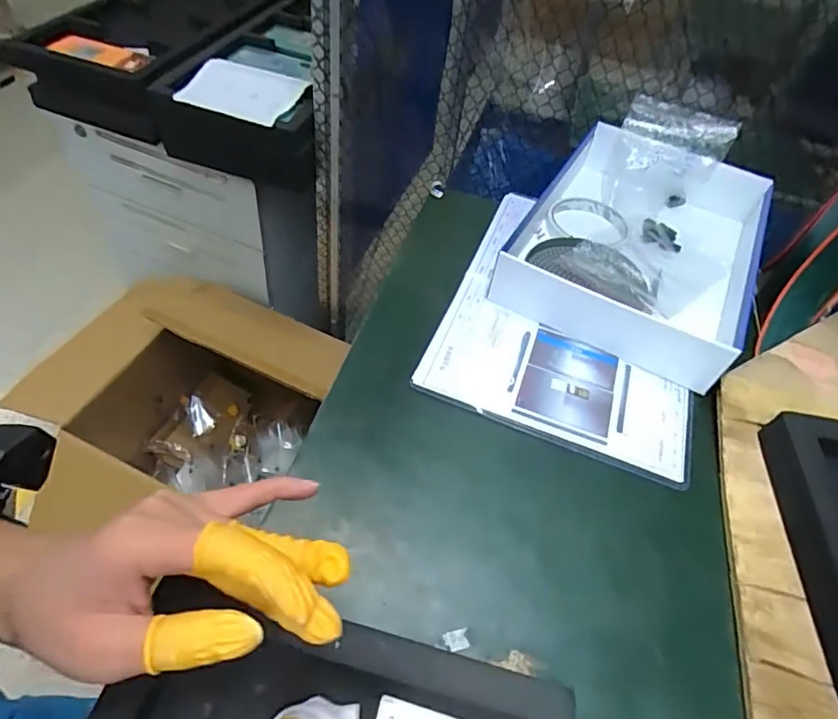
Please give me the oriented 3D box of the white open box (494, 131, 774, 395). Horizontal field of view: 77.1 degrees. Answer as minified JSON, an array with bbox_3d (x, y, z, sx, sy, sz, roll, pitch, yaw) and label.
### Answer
[{"bbox_3d":[0.217,-0.124,0.514,0.199,0.051,0.294,28,52,14],"label":"white open box"}]

